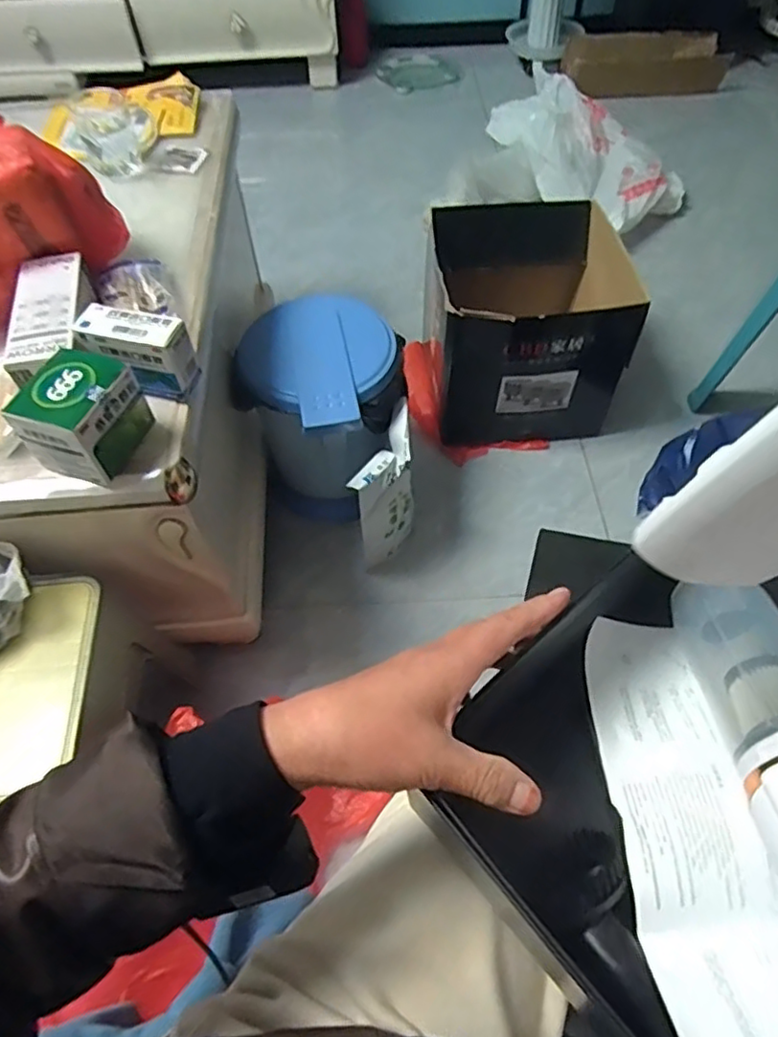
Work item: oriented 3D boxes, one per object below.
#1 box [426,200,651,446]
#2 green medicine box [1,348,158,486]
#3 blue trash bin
[{"bbox_3d":[0.246,-0.367,1.171,0.321,0.269,0.352,-3,56,0],"label":"box"},{"bbox_3d":[-0.280,-0.095,0.585,0.080,0.078,0.092,19,59,14],"label":"green medicine box"},{"bbox_3d":[-0.104,-0.165,1.013,0.237,0.258,0.240,-1,56,1],"label":"blue trash bin"}]

